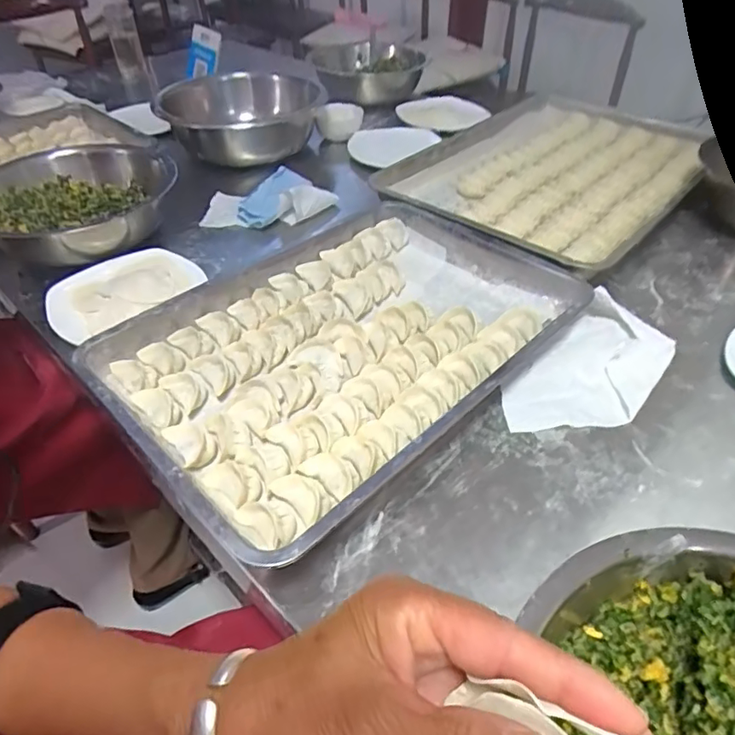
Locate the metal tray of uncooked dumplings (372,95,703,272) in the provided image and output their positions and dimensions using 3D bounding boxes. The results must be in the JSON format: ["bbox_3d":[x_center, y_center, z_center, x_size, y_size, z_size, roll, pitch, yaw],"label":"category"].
[{"bbox_3d":[0.320,-0.337,0.906,0.403,0.051,0.544,33,54,29],"label":"metal tray of uncooked dumplings"}]

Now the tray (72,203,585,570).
[{"bbox_3d":[-0.030,-0.050,0.607,0.372,0.048,0.492,34,55,30],"label":"tray"}]

